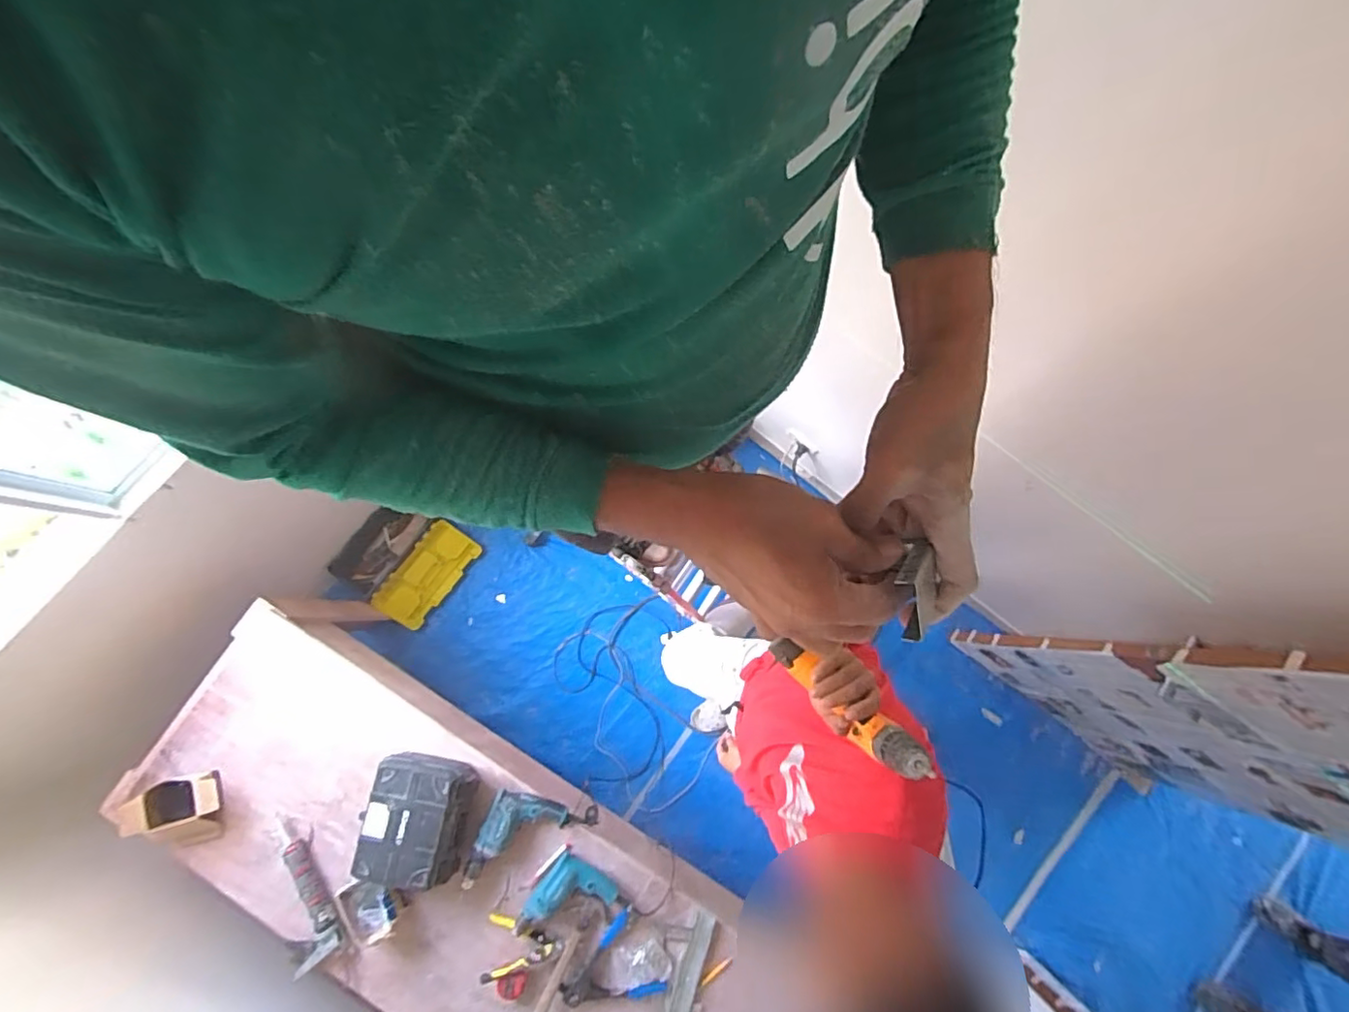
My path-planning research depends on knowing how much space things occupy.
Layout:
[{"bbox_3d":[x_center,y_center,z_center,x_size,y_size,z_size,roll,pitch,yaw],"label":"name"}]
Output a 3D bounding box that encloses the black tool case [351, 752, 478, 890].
[{"bbox_3d":[-0.616,0.745,1.396,0.236,0.114,0.258,9,80,1],"label":"black tool case"}]

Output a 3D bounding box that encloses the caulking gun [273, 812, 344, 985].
[{"bbox_3d":[-0.898,0.920,1.397,0.092,0.090,0.346,-29,82,-6],"label":"caulking gun"}]

